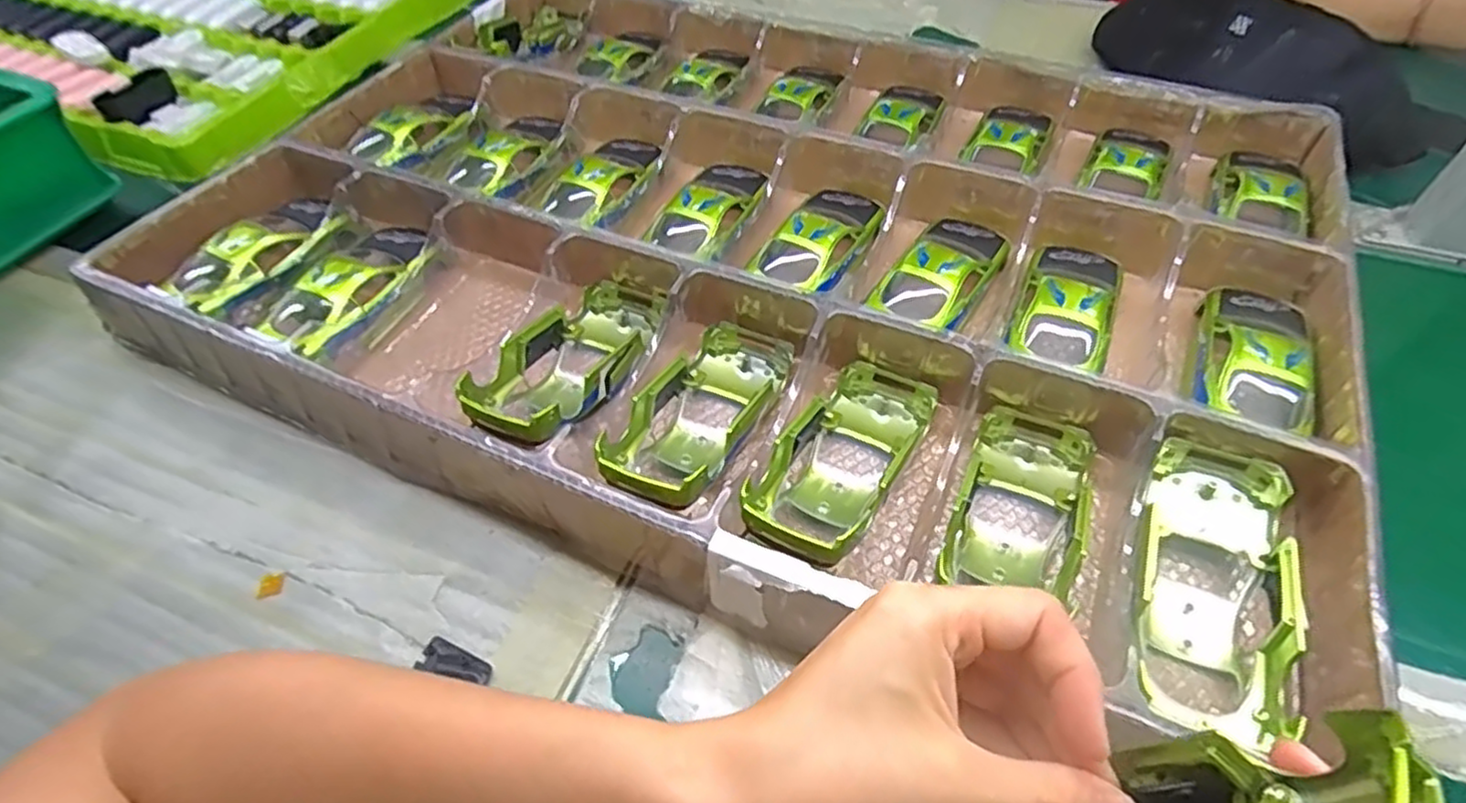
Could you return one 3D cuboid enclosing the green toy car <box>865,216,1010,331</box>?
[{"bbox_3d":[0.125,-0.078,0.417,0.049,0.029,0.104,27,57,22],"label":"green toy car"}]

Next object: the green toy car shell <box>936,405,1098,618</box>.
[{"bbox_3d":[0.137,0.047,0.335,0.058,0.028,0.095,17,54,15],"label":"green toy car shell"}]

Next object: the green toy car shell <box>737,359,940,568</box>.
[{"bbox_3d":[0.052,0.025,0.340,0.055,0.041,0.133,23,56,19],"label":"green toy car shell"}]

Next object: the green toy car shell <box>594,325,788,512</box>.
[{"bbox_3d":[-0.015,0.007,0.360,0.055,0.045,0.132,19,46,14],"label":"green toy car shell"}]

